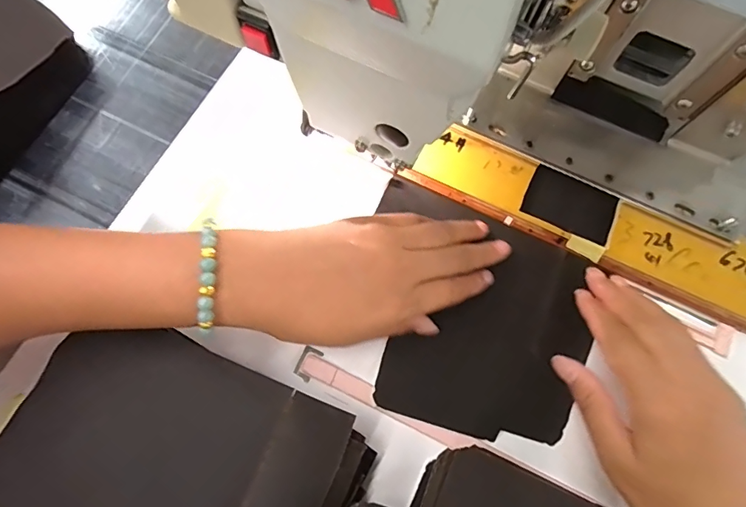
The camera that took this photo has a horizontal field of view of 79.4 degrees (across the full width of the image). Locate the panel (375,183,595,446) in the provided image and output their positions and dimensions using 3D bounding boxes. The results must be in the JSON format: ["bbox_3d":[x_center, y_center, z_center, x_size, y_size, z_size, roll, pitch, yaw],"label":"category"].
[{"bbox_3d":[0.063,0.042,0.303,0.158,0.010,0.144,21,77,8],"label":"panel"}]

